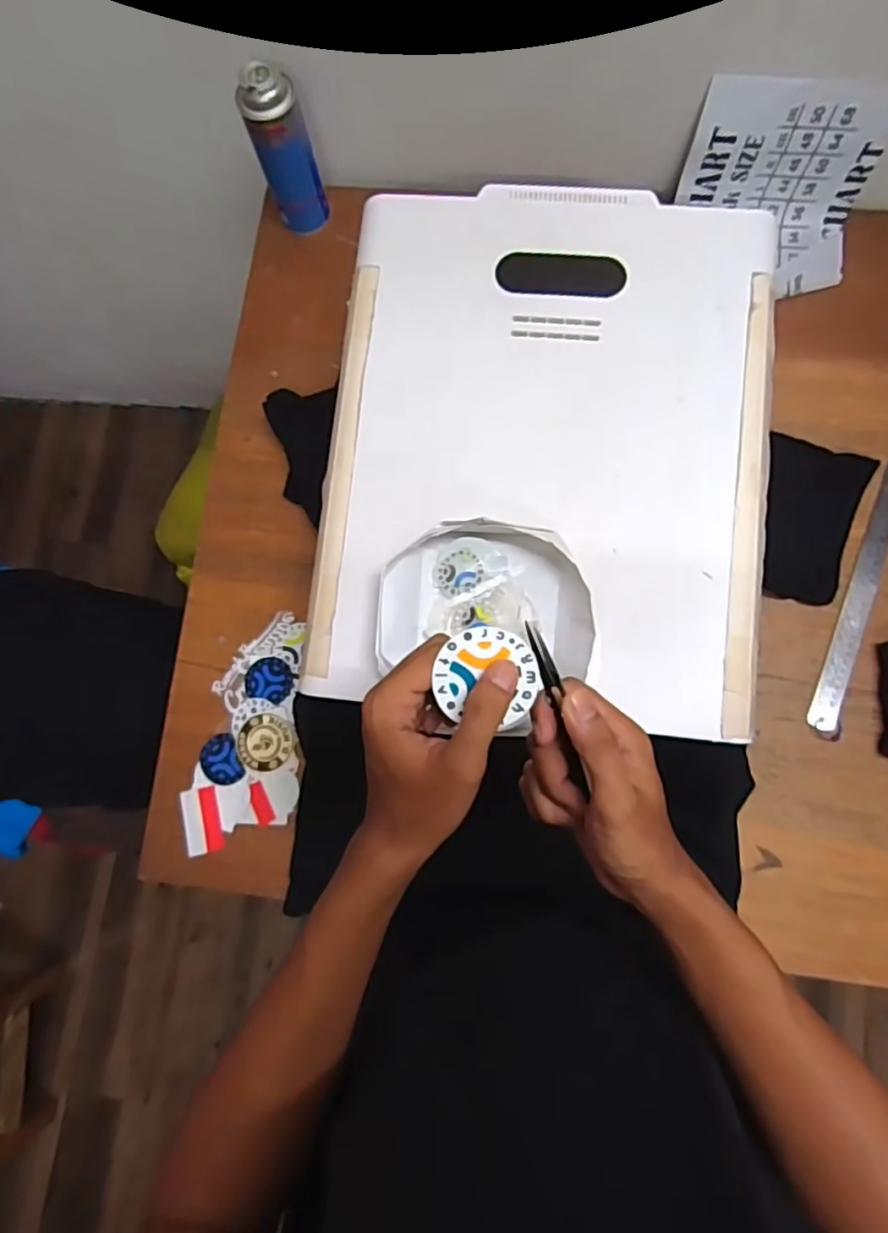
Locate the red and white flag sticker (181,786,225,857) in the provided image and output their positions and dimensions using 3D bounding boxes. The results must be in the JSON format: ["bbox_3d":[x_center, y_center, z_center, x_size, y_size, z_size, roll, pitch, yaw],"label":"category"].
[{"bbox_3d":[-0.273,0.231,0.704,0.042,0.004,0.072,-10,80,-5],"label":"red and white flag sticker"}]

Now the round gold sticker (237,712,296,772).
[{"bbox_3d":[-0.204,0.143,0.711,0.064,0.005,0.062,0,82,4],"label":"round gold sticker"}]

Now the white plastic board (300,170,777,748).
[{"bbox_3d":[0.092,-0.163,0.574,0.395,0.022,0.494,6,83,5],"label":"white plastic board"}]

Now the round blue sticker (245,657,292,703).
[{"bbox_3d":[-0.204,0.073,0.725,0.054,0.005,0.048,14,84,5],"label":"round blue sticker"}]

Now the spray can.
[{"bbox_3d":[-0.184,-0.540,0.737,0.065,0.175,0.063,0,82,4],"label":"spray can"}]

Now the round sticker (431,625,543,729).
[{"bbox_3d":[0.025,0.033,0.347,0.056,0.004,0.053,0,99,-2],"label":"round sticker"}]

